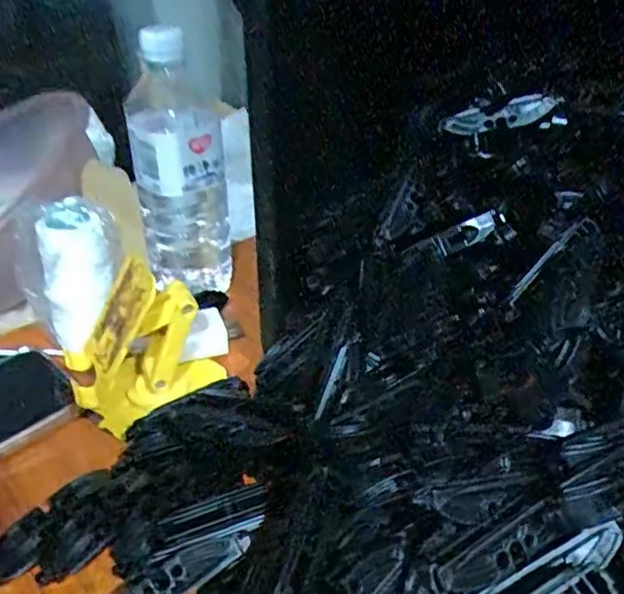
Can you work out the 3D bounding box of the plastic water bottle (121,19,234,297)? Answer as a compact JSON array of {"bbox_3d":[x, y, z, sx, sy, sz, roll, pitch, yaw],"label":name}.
[{"bbox_3d":[-0.106,-0.100,0.500,0.069,0.200,0.078,-9,34,-14],"label":"plastic water bottle"}]

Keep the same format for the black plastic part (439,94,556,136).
[{"bbox_3d":[0.128,-0.125,0.432,0.076,0.018,0.009,-11,33,5],"label":"black plastic part"}]

